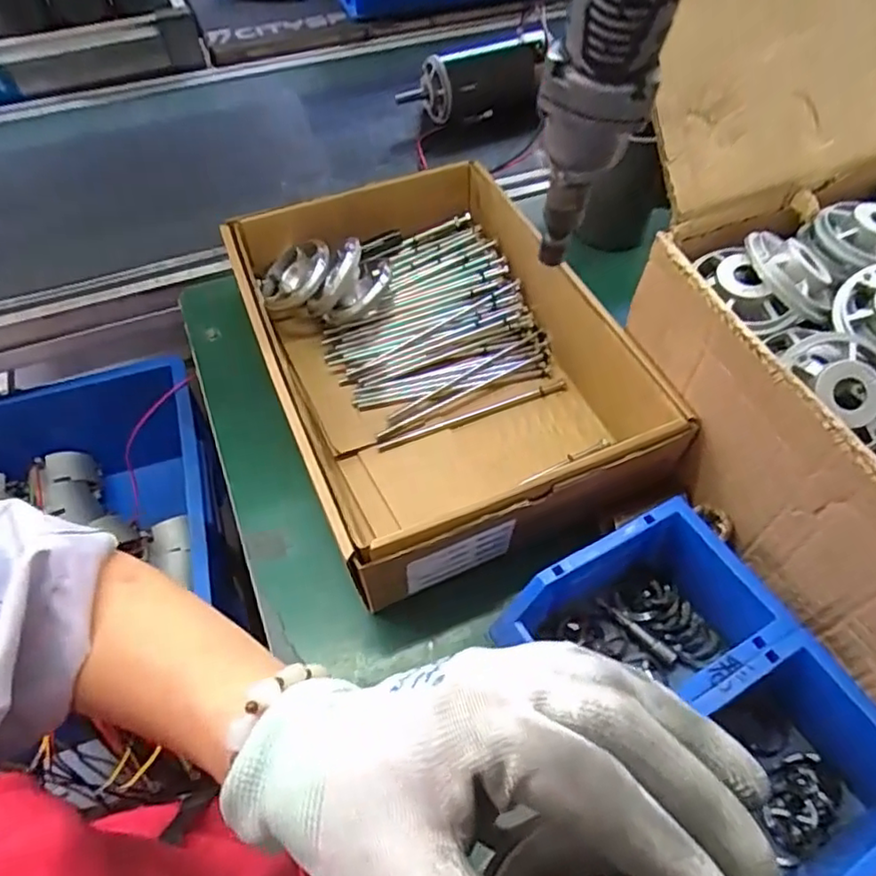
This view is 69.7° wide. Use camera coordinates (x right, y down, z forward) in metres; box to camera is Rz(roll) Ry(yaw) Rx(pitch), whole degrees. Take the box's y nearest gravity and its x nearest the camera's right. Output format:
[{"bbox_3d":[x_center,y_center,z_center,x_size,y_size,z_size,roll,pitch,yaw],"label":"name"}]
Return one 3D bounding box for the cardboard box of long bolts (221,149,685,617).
[{"bbox_3d":[0.008,-0.073,0.551,0.286,0.098,0.376,-18,56,-12],"label":"cardboard box of long bolts"}]

